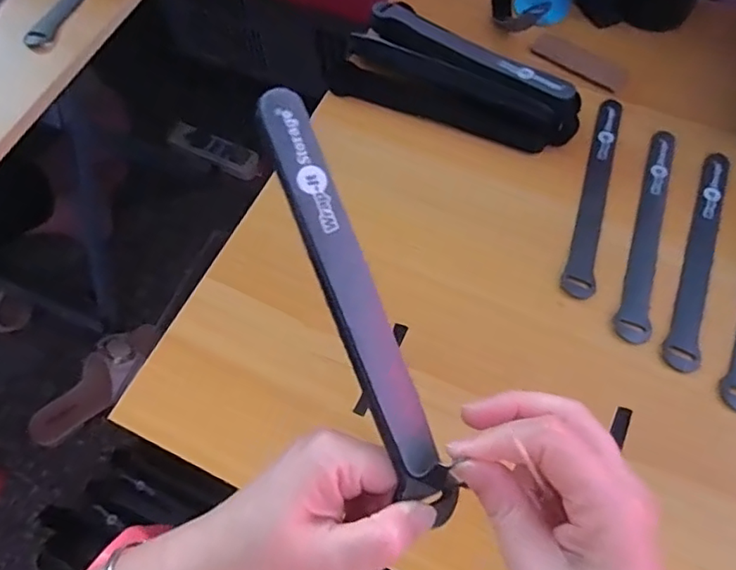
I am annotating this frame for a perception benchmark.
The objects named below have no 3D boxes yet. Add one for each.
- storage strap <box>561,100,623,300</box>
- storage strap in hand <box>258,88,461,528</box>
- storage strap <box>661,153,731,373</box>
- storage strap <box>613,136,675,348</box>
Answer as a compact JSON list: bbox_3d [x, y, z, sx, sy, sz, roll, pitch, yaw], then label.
[{"bbox_3d":[0.189,-0.079,0.462,0.023,0.004,0.205,17,66,10],"label":"storage strap"},{"bbox_3d":[-0.005,0.008,0.244,0.022,0.016,0.195,-21,87,-11],"label":"storage strap in hand"},{"bbox_3d":[0.259,-0.027,0.435,0.023,0.004,0.208,22,67,12],"label":"storage strap"},{"bbox_3d":[0.225,-0.047,0.444,0.024,0.004,0.204,19,66,11],"label":"storage strap"}]

